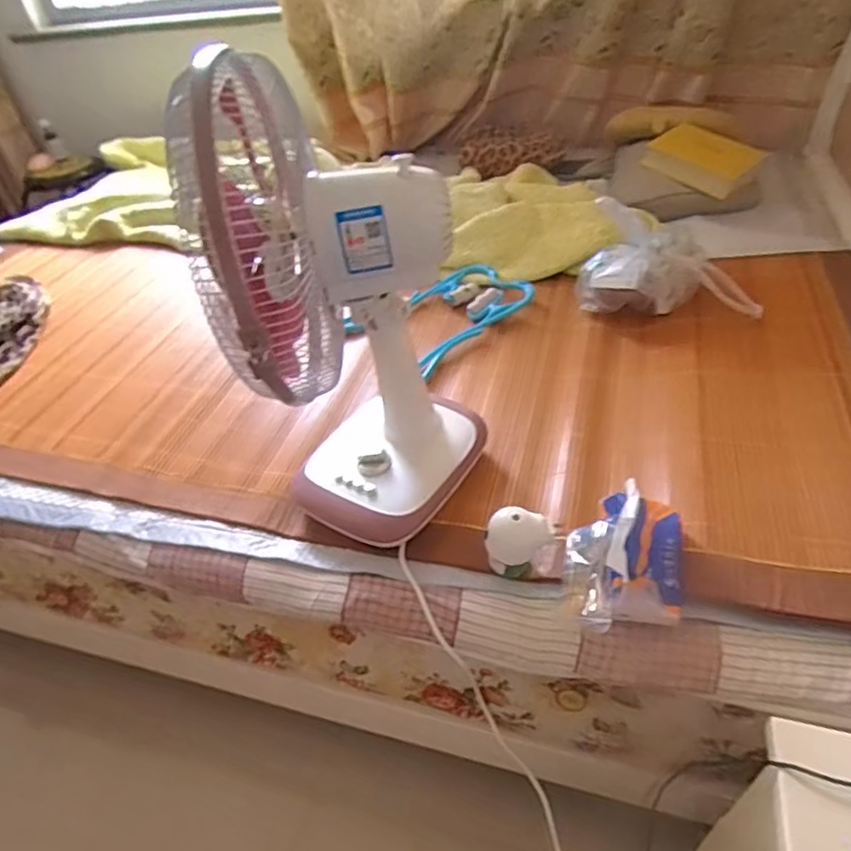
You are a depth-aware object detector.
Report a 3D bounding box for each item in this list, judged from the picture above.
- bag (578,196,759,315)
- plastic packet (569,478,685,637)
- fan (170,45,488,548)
[{"bbox_3d":[0.416,-0.306,1.009,0.281,0.197,0.151,3,43,12],"label":"bag"},{"bbox_3d":[0.214,0.150,0.629,0.121,0.106,0.149,10,44,18],"label":"plastic packet"},{"bbox_3d":[-0.103,-0.103,0.642,0.238,0.510,0.280,14,46,23],"label":"fan"}]

